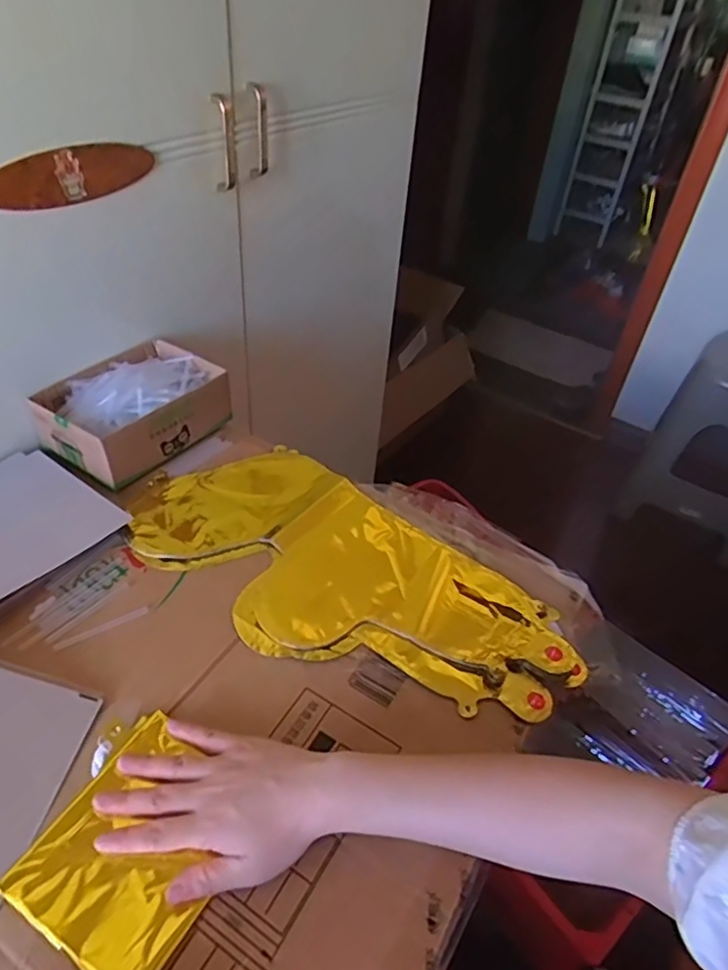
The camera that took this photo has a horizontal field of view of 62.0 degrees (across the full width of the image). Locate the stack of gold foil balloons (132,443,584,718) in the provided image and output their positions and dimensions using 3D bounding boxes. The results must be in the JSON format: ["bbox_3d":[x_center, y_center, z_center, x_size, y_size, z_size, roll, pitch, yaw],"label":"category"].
[{"bbox_3d":[-0.022,0.082,0.581,0.427,0.019,0.208,29,46,25],"label":"stack of gold foil balloons"}]

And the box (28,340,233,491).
[{"bbox_3d":[-0.263,-0.087,0.698,0.137,0.077,0.190,29,47,24],"label":"box"}]

